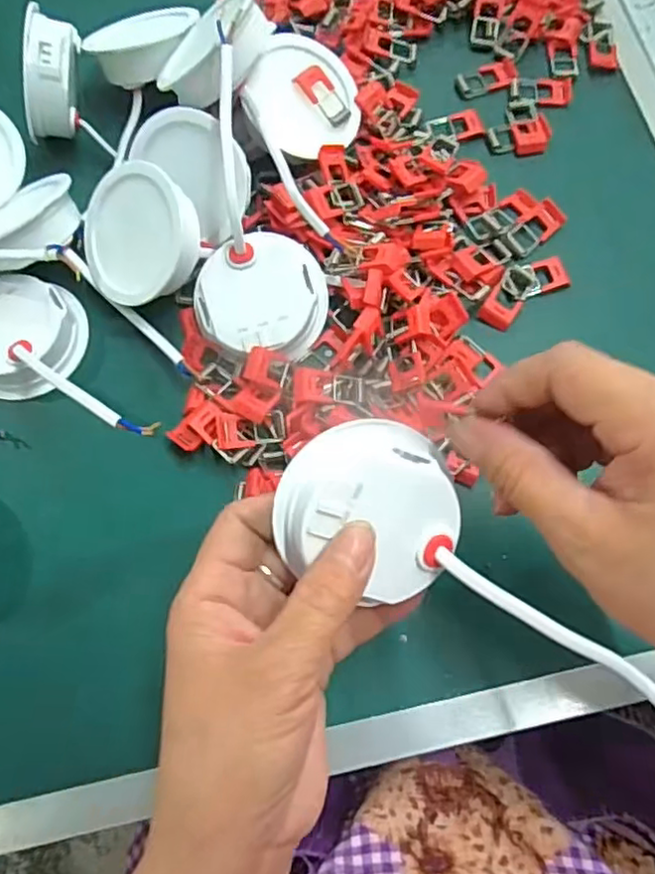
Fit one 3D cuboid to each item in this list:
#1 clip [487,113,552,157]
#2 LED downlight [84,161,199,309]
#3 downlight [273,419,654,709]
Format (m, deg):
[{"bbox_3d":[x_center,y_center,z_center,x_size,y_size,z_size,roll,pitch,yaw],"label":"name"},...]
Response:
[{"bbox_3d":[0.118,-0.182,0.388,0.037,0.006,0.025,-14,74,-2],"label":"clip"},{"bbox_3d":[-0.100,-0.109,0.342,0.070,0.025,0.069,12,105,28],"label":"LED downlight"},{"bbox_3d":[0.055,0.053,0.218,0.165,0.035,0.061,35,79,13],"label":"downlight"}]

